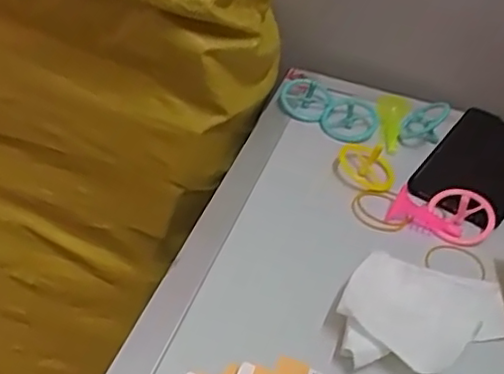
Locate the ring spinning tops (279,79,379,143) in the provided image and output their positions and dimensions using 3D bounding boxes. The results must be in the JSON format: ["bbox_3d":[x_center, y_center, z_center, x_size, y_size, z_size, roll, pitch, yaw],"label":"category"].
[{"bbox_3d":[0.067,-0.068,0.597,0.093,0.026,0.044,27,43,21],"label":"ring spinning tops"}]

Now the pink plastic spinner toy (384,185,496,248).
[{"bbox_3d":[0.144,0.019,0.498,0.075,0.024,0.039,20,41,14],"label":"pink plastic spinner toy"}]

